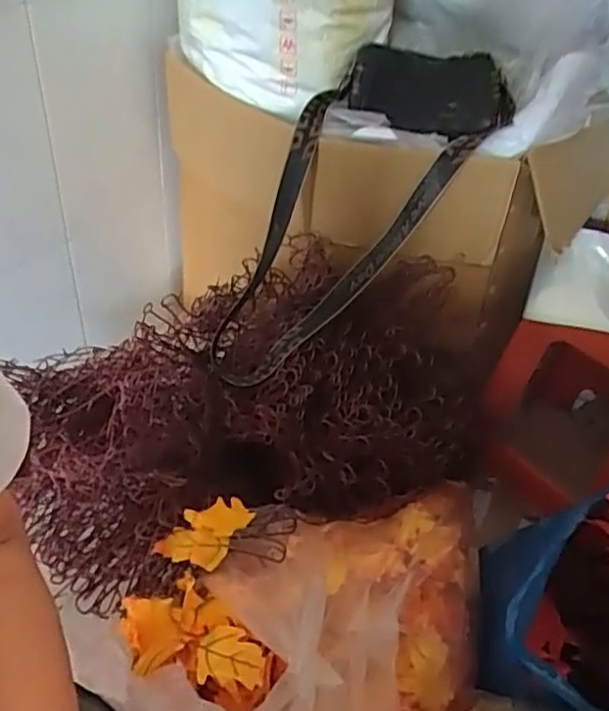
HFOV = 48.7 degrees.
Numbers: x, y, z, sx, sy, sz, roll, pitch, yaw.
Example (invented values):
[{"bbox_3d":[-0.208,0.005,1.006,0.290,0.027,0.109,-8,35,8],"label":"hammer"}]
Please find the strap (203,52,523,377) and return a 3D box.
[{"bbox_3d":[0.049,-0.205,1.021,0.258,0.626,0.226,41,12,33],"label":"strap"}]

